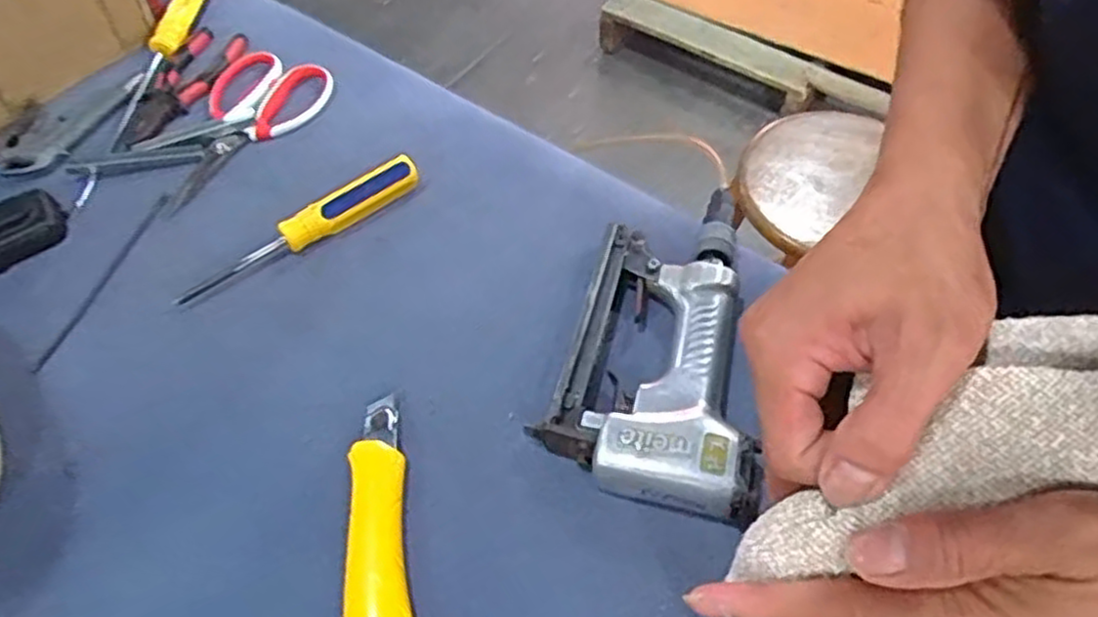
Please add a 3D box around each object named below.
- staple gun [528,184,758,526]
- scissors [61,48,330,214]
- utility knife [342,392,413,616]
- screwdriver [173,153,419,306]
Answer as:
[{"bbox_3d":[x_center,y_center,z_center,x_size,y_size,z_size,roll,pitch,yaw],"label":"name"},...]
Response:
[{"bbox_3d":[0.069,0.023,0.485,0.136,0.045,0.225,5,56,3],"label":"staple gun"},{"bbox_3d":[-0.279,-0.157,0.620,0.102,0.016,0.202,33,62,20],"label":"scissors"},{"bbox_3d":[-0.099,0.127,0.427,0.035,0.016,0.165,-7,56,-5],"label":"utility knife"},{"bbox_3d":[-0.184,-0.060,0.548,0.190,0.028,0.022,-32,61,-20],"label":"screwdriver"}]

